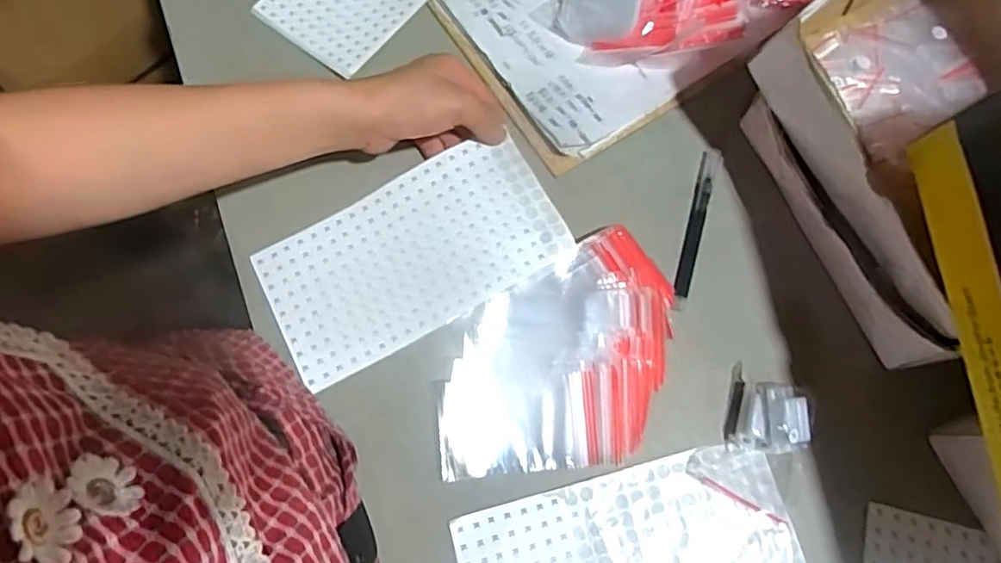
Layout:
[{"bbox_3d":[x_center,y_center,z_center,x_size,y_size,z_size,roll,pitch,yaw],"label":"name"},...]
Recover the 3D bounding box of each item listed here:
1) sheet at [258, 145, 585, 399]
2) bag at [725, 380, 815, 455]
[{"bbox_3d":[-0.071,-0.018,0.479,0.228,0.009,0.121,-28,76,0],"label":"sheet"},{"bbox_3d":[0.195,0.098,0.436,0.054,0.033,0.050,4,76,1],"label":"bag"}]

